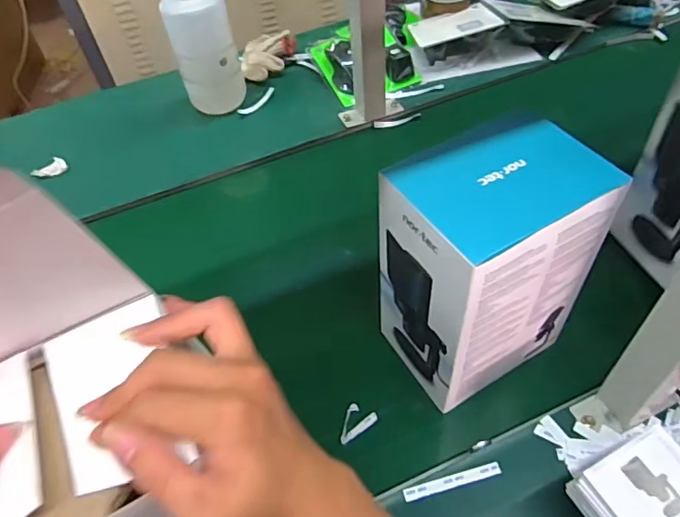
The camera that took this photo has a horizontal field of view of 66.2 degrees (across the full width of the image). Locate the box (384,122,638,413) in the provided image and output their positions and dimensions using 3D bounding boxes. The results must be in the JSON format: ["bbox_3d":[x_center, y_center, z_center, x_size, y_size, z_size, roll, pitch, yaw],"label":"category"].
[{"bbox_3d":[0.129,0.011,0.469,0.149,0.213,0.112,-27,53,-16],"label":"box"}]

